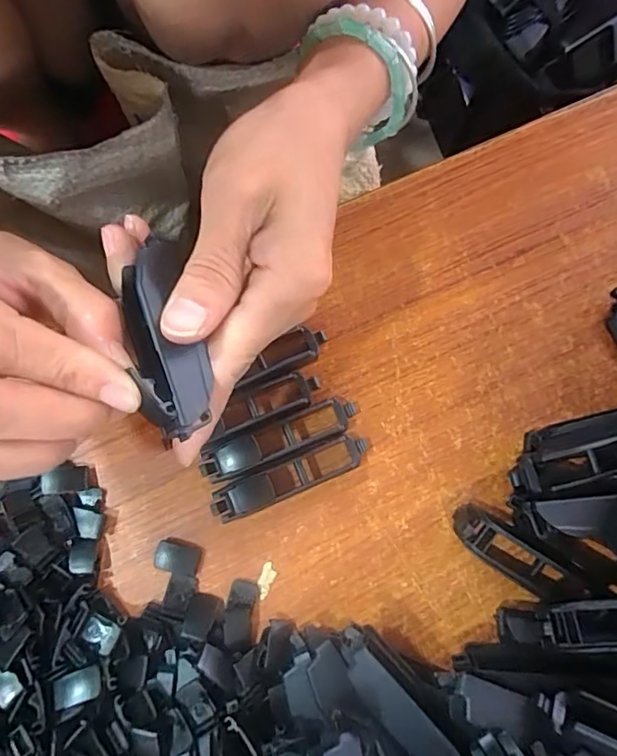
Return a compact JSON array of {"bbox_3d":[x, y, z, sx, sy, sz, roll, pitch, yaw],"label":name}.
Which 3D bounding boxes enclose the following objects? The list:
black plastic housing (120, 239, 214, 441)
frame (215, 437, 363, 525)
[{"bbox_3d":[-0.049,-0.015,0.175,0.022,0.014,0.067,-15,76,-3],"label":"black plastic housing"},{"bbox_3d":[-0.008,0.047,0.249,0.075,0.018,0.016,-23,74,-5],"label":"frame"}]

